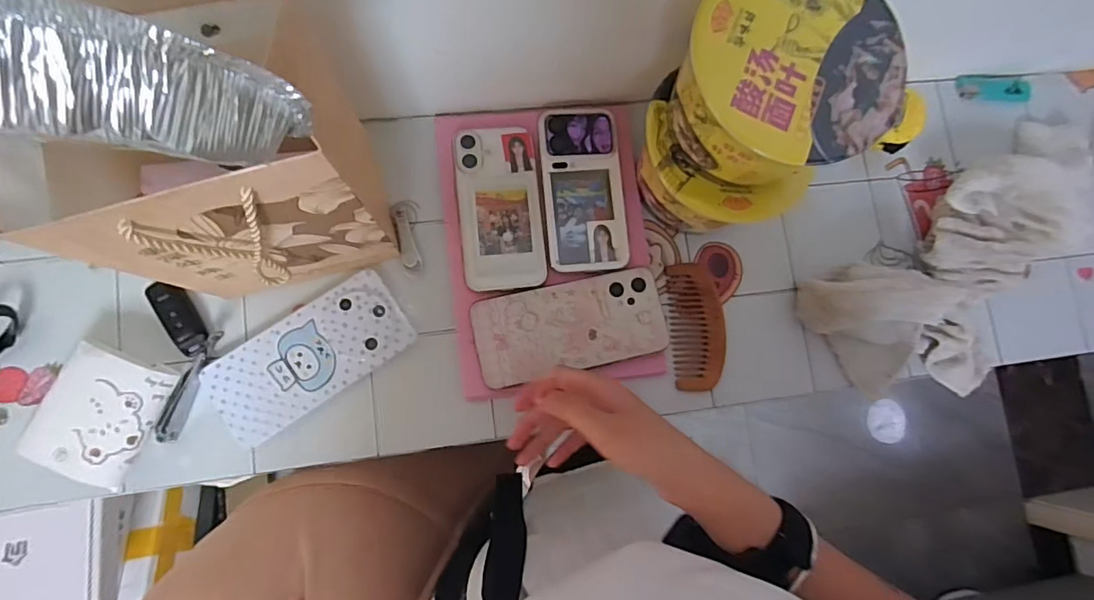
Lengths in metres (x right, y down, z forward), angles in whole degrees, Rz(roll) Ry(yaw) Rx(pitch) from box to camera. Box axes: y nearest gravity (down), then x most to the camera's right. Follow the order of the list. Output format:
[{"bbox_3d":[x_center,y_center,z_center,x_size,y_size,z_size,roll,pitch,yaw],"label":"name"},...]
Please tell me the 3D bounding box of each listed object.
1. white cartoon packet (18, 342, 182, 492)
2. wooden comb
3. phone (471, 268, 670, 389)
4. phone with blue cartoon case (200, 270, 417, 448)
[{"bbox_3d":[-0.346,0.088,0.404,0.077,0.035,0.094,26,81,-2],"label":"white cartoon packet"},{"bbox_3d":[0.137,0.023,0.474,0.047,0.013,0.114,-4,83,-6],"label":"wooden comb"},{"bbox_3d":[0.021,0.022,0.445,0.161,0.006,0.076,-12,84,-7],"label":"phone"},{"bbox_3d":[-0.196,0.046,0.435,0.161,0.010,0.077,-33,87,-9],"label":"phone with blue cartoon case"}]

